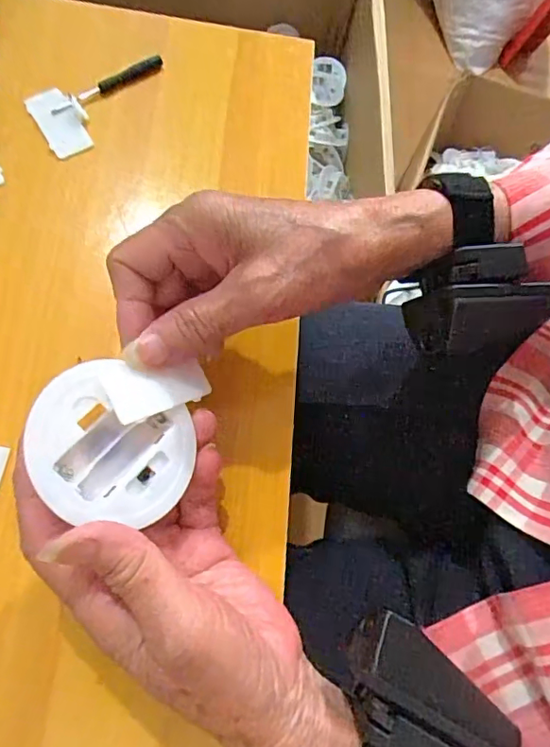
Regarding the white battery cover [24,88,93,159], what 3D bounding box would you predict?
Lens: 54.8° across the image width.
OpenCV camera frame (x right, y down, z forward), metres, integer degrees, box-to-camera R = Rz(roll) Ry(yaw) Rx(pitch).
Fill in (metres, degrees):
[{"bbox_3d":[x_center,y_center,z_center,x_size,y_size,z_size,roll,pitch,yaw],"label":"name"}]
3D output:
[{"bbox_3d":[-0.127,-0.151,0.317,0.028,0.004,0.047,-31,79,-11],"label":"white battery cover"}]

